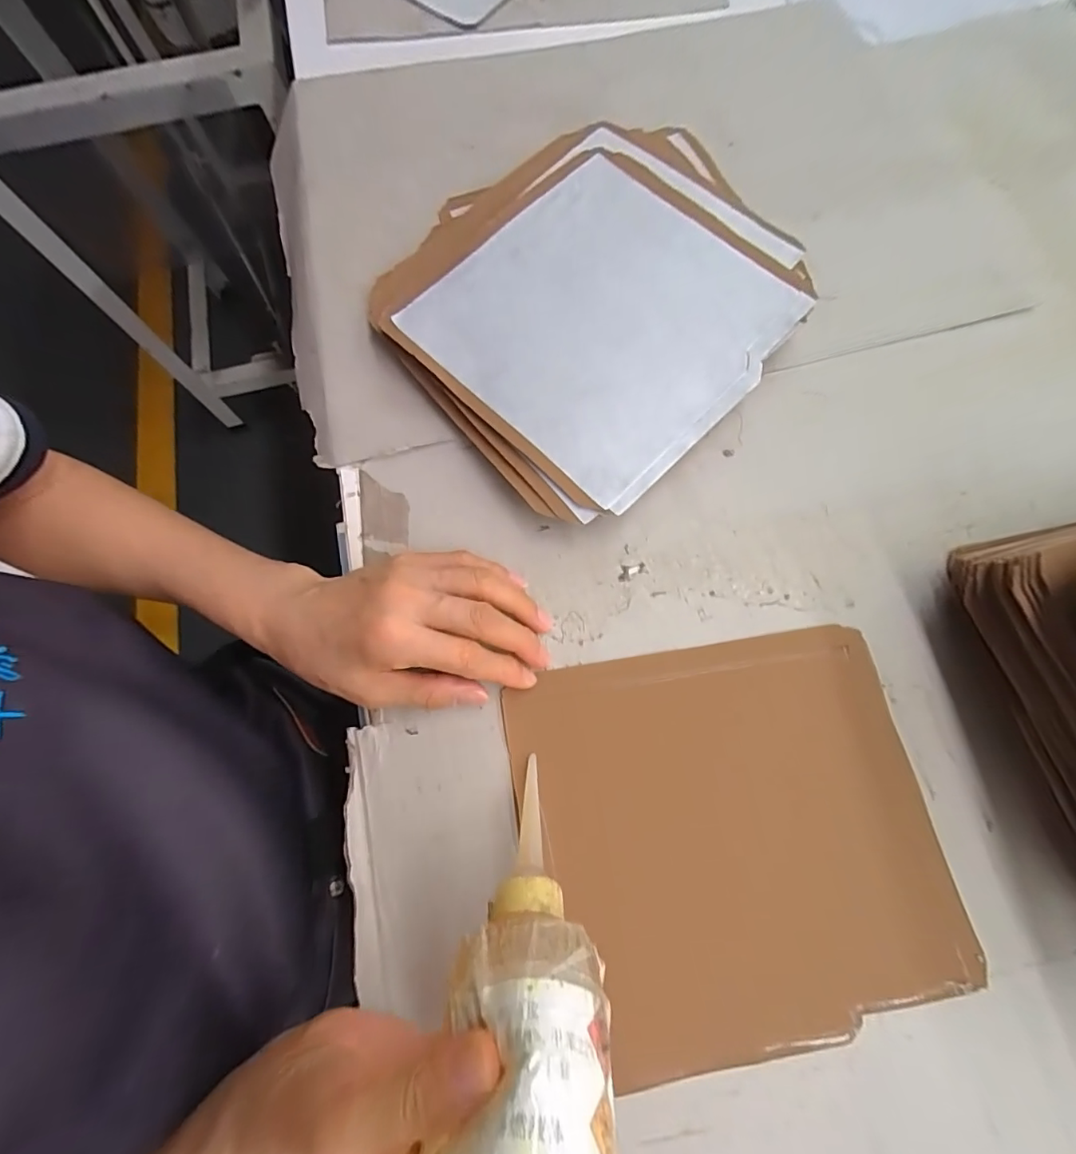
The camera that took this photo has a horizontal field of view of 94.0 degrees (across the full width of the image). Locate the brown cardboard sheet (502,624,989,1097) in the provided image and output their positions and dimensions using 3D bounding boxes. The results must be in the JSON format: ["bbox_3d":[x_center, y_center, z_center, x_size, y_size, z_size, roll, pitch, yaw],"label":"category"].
[{"bbox_3d":[0.105,0.139,0.277,0.218,0.011,0.197,-9,75,-4],"label":"brown cardboard sheet"}]

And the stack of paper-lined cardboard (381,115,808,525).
[{"bbox_3d":[0.039,-0.193,0.346,0.266,0.033,0.246,-41,79,-11],"label":"stack of paper-lined cardboard"}]

